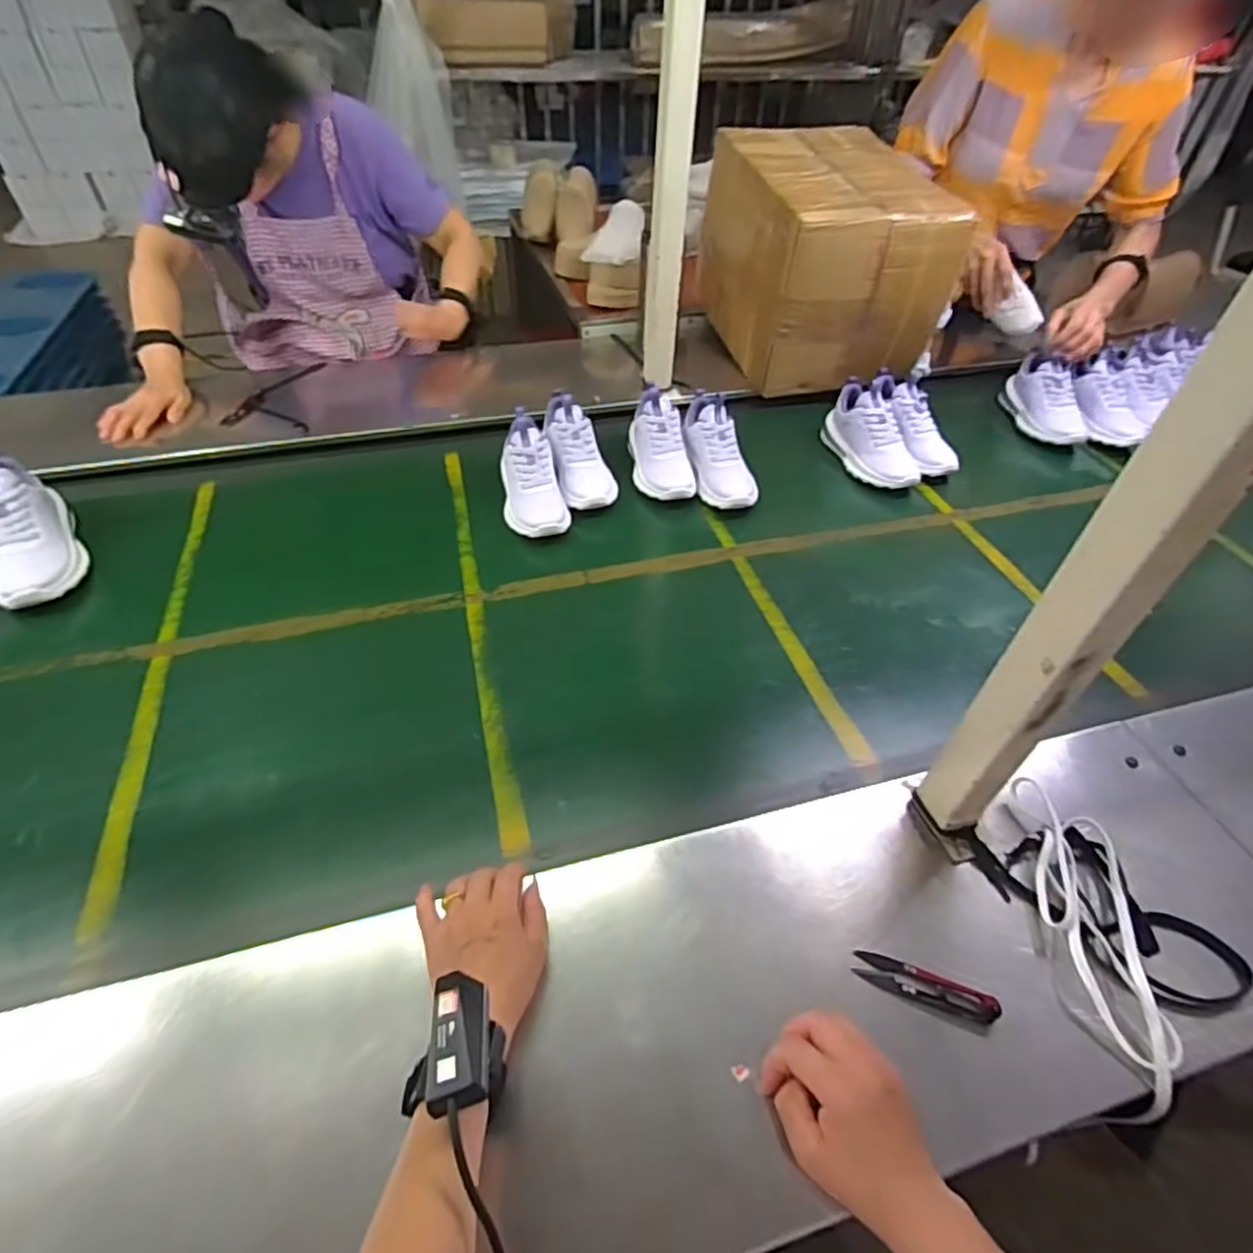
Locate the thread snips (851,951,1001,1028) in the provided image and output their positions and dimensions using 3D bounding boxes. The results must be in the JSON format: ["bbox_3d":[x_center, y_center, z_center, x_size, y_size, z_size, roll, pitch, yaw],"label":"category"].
[{"bbox_3d":[0.225,0.271,0.503,0.099,0.015,0.025,17,48,12],"label":"thread snips"}]

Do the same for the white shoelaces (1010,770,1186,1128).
[{"bbox_3d":[0.371,0.245,0.538,0.068,0.048,0.248,10,47,6],"label":"white shoelaces"}]

